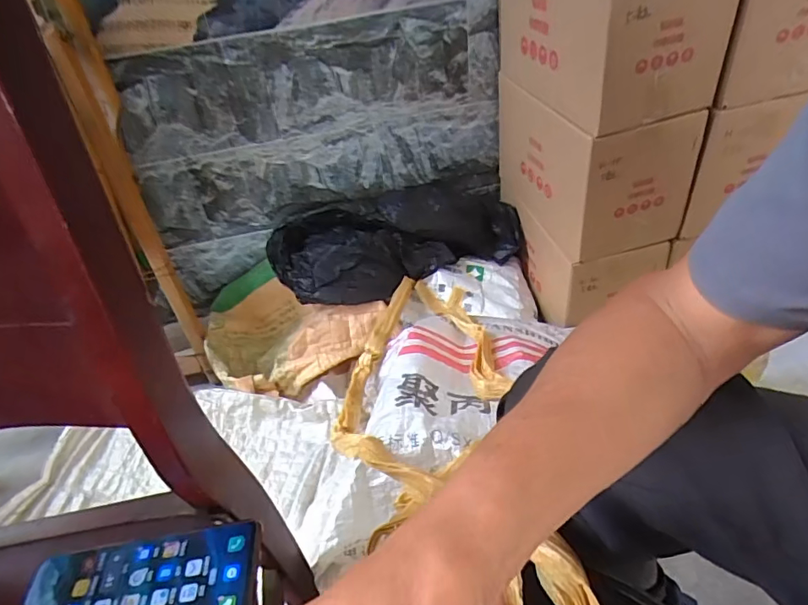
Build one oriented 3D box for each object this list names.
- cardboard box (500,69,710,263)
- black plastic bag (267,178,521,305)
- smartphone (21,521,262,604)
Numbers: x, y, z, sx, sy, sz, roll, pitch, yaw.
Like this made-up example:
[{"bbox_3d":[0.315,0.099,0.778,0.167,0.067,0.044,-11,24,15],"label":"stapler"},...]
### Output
[{"bbox_3d":[0.346,-0.304,1.019,0.213,0.238,0.409,-16,40,-9],"label":"cardboard box"},{"bbox_3d":[-0.006,-0.154,1.120,0.569,0.154,0.218,-22,42,-16],"label":"black plastic bag"},{"bbox_3d":[-0.186,0.203,0.351,0.162,0.007,0.075,-10,40,-2],"label":"smartphone"}]

